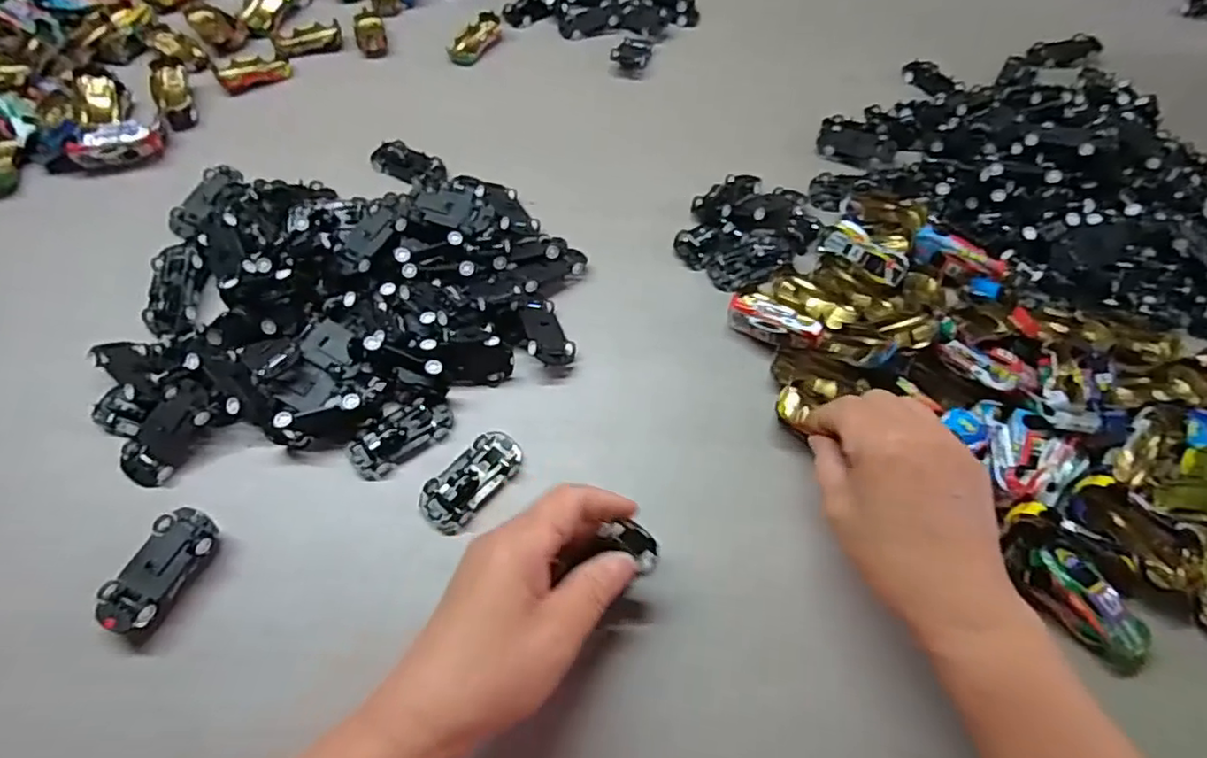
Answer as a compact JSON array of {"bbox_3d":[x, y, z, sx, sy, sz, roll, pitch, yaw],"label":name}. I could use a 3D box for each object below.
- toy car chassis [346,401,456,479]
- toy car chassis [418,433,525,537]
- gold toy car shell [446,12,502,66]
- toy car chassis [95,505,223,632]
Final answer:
[{"bbox_3d":[-0.124,0.033,0.381,0.063,0.016,0.028,-33,65,-20],"label":"toy car chassis"},{"bbox_3d":[-0.078,0.056,0.367,0.032,0.014,0.066,36,64,18],"label":"toy car chassis"},{"bbox_3d":[-0.122,-0.327,0.600,0.027,0.016,0.069,27,62,14],"label":"gold toy car shell"},{"bbox_3d":[-0.236,0.103,0.335,0.032,0.024,0.065,26,61,13],"label":"toy car chassis"}]

